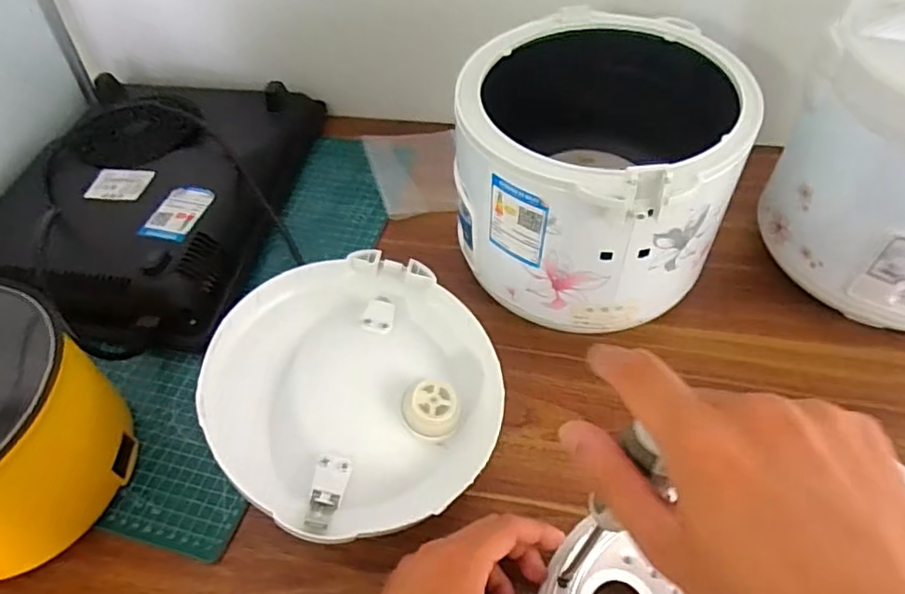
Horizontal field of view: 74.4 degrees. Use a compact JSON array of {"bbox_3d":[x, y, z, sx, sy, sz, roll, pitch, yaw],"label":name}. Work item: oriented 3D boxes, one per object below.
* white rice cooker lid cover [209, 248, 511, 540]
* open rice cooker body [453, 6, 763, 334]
[{"bbox_3d":[-0.070,0.063,0.432,0.203,0.044,0.206,-11,63,-23],"label":"white rice cooker lid cover"},{"bbox_3d":[0.112,-0.102,0.469,0.201,0.148,0.211,-2,51,2],"label":"open rice cooker body"}]

